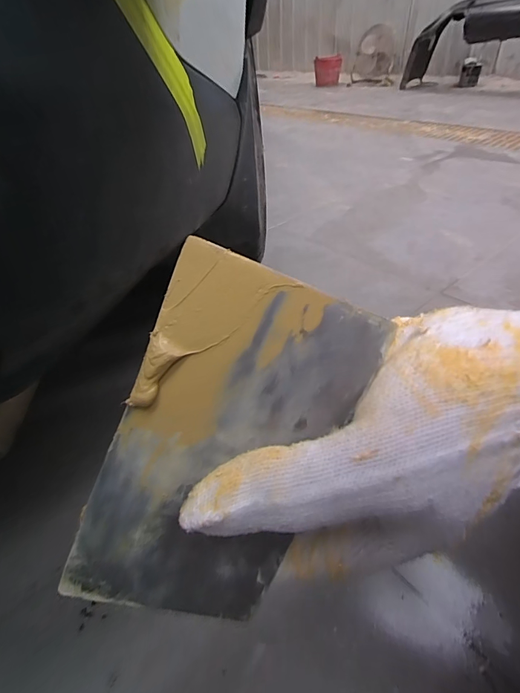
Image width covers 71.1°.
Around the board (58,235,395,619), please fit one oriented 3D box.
[{"bbox_3d":[-0.015,0.040,0.127,0.071,0.134,0.006,22,9,-6],"label":"board"}]

